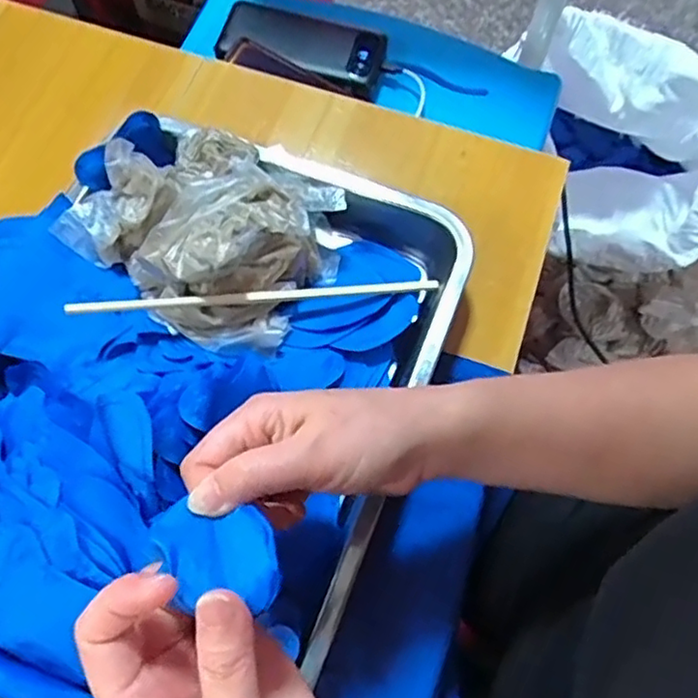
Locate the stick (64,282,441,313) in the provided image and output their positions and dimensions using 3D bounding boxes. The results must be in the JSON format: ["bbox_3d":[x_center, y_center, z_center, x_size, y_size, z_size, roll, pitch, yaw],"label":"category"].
[{"bbox_3d":[-0.048,-0.032,0.398,0.225,0.008,0.008,-5,65,-20],"label":"stick"}]

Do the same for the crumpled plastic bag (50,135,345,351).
[{"bbox_3d":[-0.094,-0.085,0.411,0.168,0.038,0.137,28,68,11],"label":"crumpled plastic bag"}]

